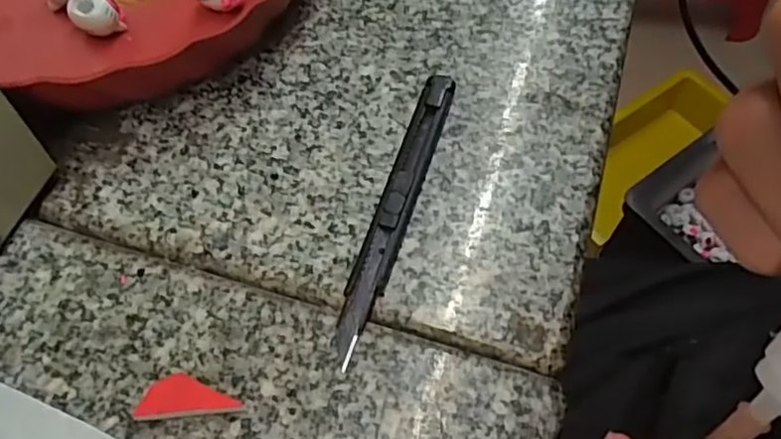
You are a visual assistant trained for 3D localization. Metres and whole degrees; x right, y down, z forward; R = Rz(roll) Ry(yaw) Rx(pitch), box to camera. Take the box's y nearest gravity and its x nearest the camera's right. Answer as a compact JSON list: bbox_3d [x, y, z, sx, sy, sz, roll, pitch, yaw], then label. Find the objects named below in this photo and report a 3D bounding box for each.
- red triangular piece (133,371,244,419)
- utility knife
[{"bbox_3d":[-0.074,0.065,0.236,0.038,0.006,0.015,-1,58,-4],"label":"red triangular piece"},{"bbox_3d":[0.003,-0.008,0.283,0.016,0.011,0.149,17,59,7],"label":"utility knife"}]

